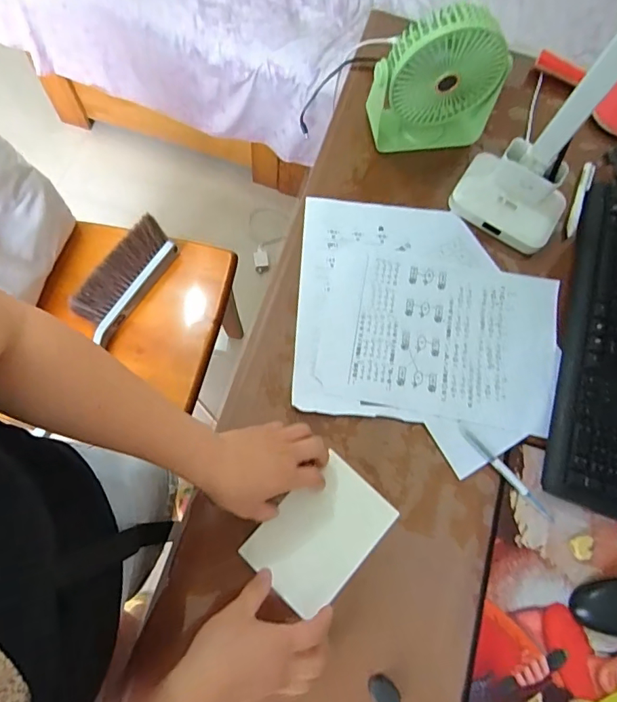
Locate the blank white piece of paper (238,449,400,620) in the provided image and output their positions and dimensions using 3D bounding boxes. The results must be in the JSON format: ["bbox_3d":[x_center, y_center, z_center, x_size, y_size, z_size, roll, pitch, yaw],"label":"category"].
[{"bbox_3d":[0.013,0.192,0.503,0.099,0.011,0.143,39,65,19],"label":"blank white piece of paper"}]

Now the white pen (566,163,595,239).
[{"bbox_3d":[0.384,-0.214,0.668,0.017,0.011,0.125,23,73,5],"label":"white pen"}]

